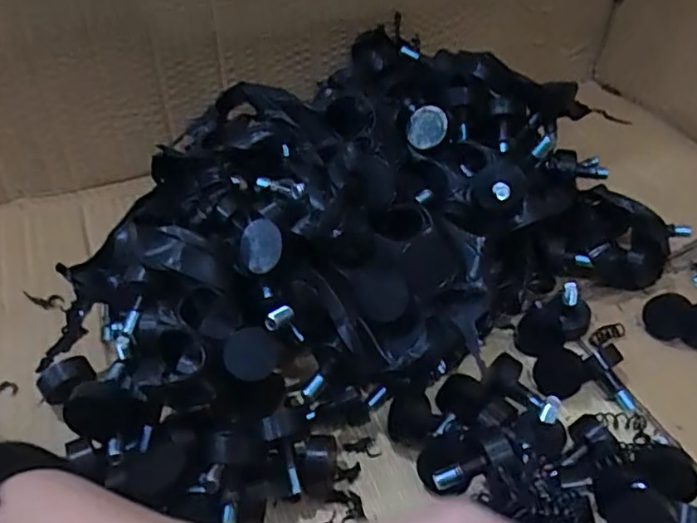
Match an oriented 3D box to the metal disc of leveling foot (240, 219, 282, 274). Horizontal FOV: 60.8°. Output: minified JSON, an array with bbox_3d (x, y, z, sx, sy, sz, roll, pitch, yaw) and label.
[{"bbox_3d":[-0.040,-0.007,0.275,0.020,0.024,0.004,-2,4,26],"label":"metal disc of leveling foot"}]

